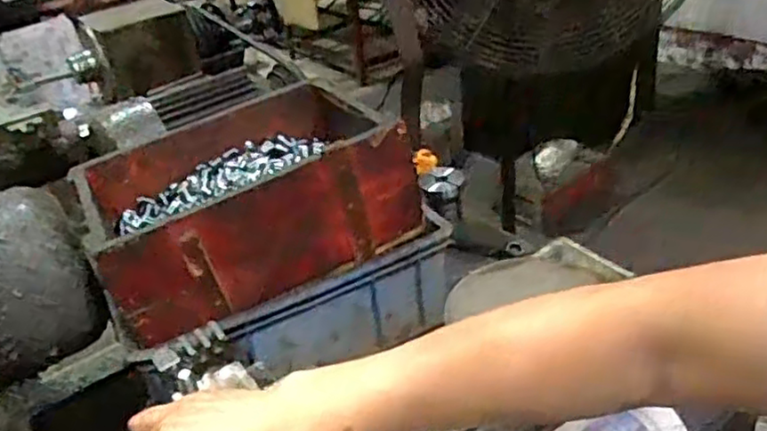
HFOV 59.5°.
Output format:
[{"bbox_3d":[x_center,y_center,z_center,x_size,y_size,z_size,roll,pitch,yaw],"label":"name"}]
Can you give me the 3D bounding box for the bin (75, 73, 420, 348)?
[{"bbox_3d":[-0.171,-0.029,0.818,0.352,0.131,0.254,-22,34,-22],"label":"bin"}]

